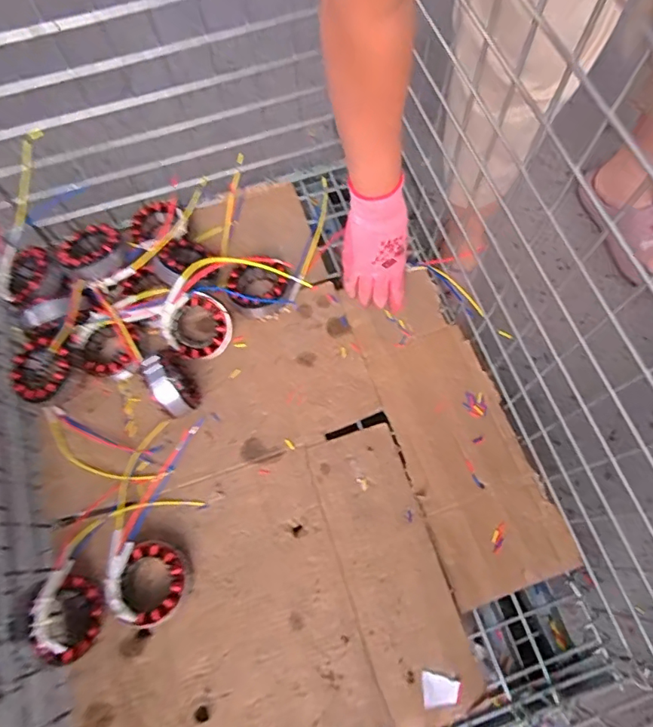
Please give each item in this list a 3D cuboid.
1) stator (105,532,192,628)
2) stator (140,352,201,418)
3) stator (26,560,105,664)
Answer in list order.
[{"bbox_3d":[-0.198,0.243,0.562,0.083,0.047,0.095,-4,69,-1],"label":"stator"},{"bbox_3d":[-0.192,0.029,0.619,0.044,0.082,0.079,-31,72,-10],"label":"stator"},{"bbox_3d":[-0.273,0.262,0.516,0.026,0.080,0.088,-18,43,17],"label":"stator"}]

